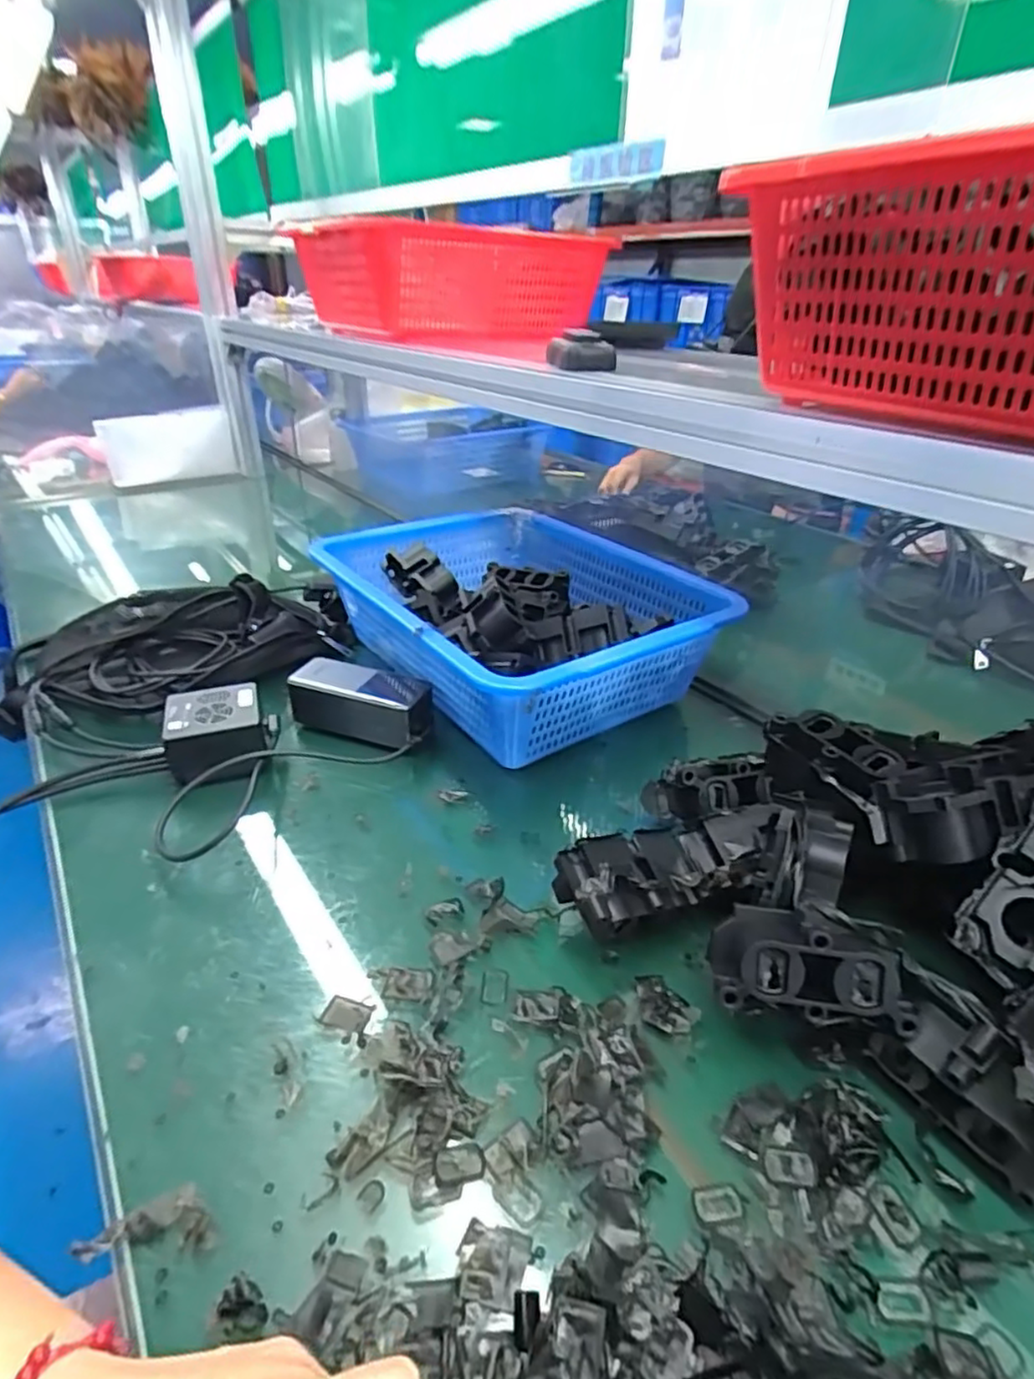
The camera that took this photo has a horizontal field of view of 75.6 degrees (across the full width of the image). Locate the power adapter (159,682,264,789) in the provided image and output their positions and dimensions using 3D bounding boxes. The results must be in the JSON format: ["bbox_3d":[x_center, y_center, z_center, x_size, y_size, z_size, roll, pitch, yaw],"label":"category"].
[{"bbox_3d":[-0.262,0.041,0.581,0.078,0.051,0.082,-9,33,-16],"label":"power adapter"}]

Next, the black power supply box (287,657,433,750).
[{"bbox_3d":[-0.142,0.016,0.635,0.139,0.058,0.062,12,33,17],"label":"black power supply box"}]

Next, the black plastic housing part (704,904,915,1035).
[{"bbox_3d":[0.160,0.149,0.363,0.098,0.050,0.041,6,-1,9],"label":"black plastic housing part"}]

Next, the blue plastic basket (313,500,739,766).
[{"bbox_3d":[-0.009,-0.079,0.724,0.310,0.123,0.416,-20,38,-31],"label":"blue plastic basket"}]

